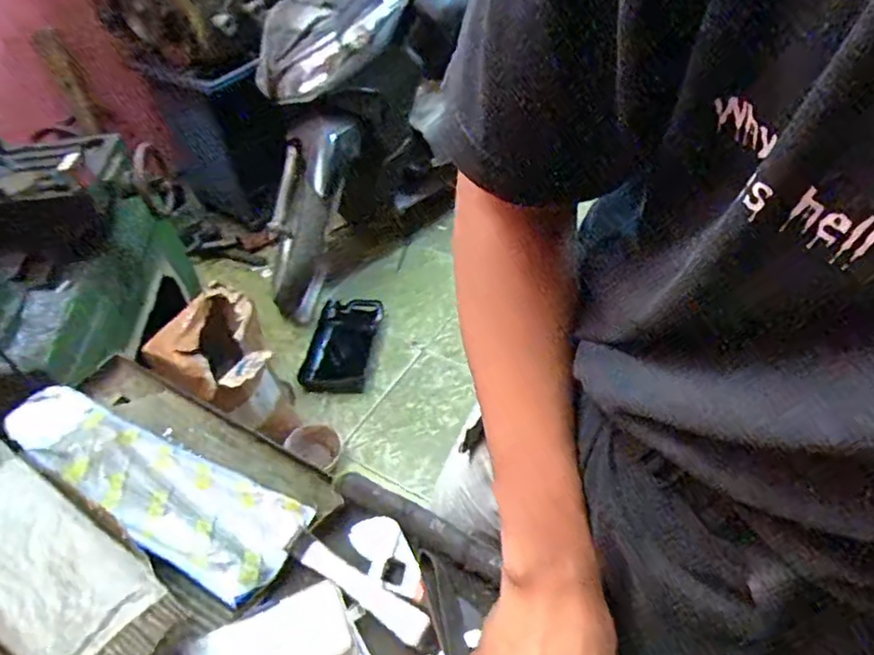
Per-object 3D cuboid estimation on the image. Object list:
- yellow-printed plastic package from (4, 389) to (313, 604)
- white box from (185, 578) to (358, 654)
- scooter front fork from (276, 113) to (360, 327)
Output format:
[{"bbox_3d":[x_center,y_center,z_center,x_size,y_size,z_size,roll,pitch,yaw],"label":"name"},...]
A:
[{"bbox_3d":[-0.290,0.141,0.594,0.350,0.041,0.101,20,51,24],"label":"yellow-printed plastic package"},{"bbox_3d":[-0.129,0.249,0.462,0.124,0.023,0.065,-20,46,-13],"label":"white box"},{"bbox_3d":[-0.400,-0.332,1.793,0.173,0.607,0.154,30,26,31],"label":"scooter front fork"}]

